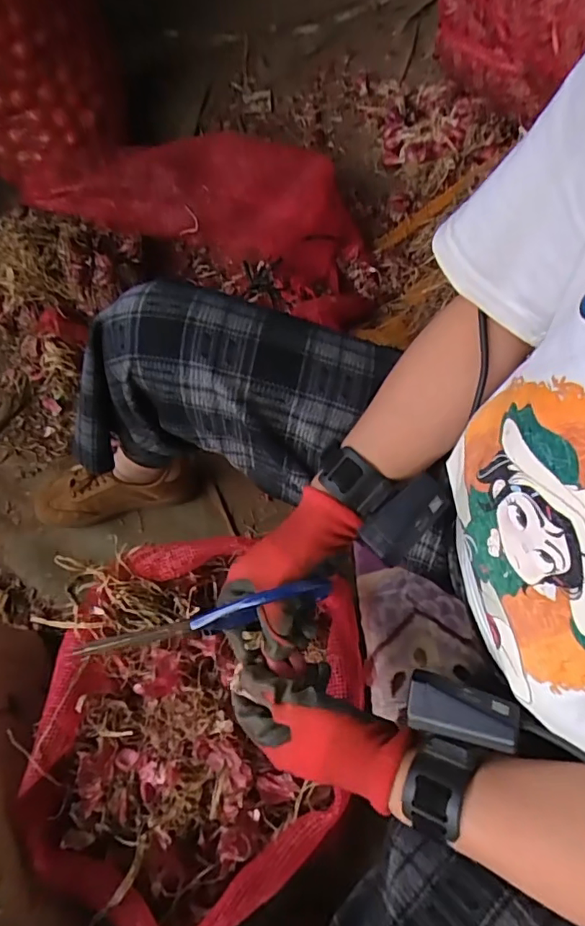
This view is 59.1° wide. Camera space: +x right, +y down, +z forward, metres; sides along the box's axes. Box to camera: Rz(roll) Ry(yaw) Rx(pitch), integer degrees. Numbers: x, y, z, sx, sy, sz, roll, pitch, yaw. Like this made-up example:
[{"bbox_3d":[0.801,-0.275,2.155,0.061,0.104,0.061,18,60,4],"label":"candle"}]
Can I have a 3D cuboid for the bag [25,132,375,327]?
[{"bbox_3d":[-0.156,-0.509,1.054,0.711,0.154,0.385,20,68,9],"label":"bag"}]

